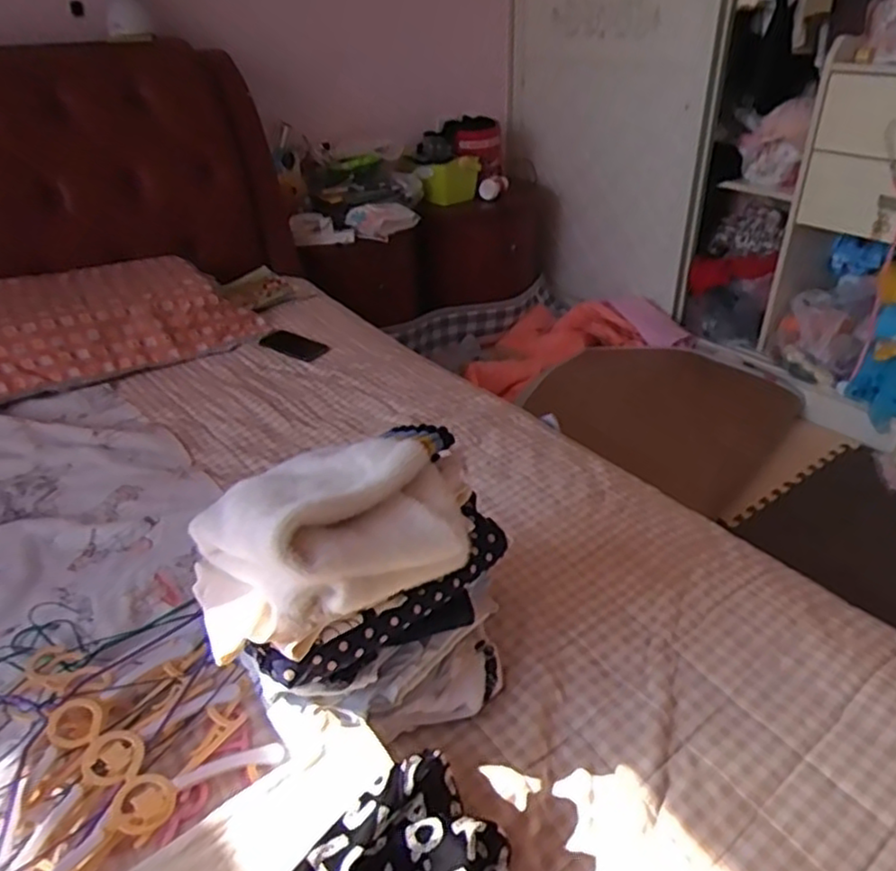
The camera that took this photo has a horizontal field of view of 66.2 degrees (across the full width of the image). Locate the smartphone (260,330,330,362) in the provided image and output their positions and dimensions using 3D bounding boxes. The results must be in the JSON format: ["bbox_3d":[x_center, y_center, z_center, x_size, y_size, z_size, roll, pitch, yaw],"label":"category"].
[{"bbox_3d":[-0.356,-0.210,1.586,0.195,0.015,0.083,21,40,31],"label":"smartphone"}]

